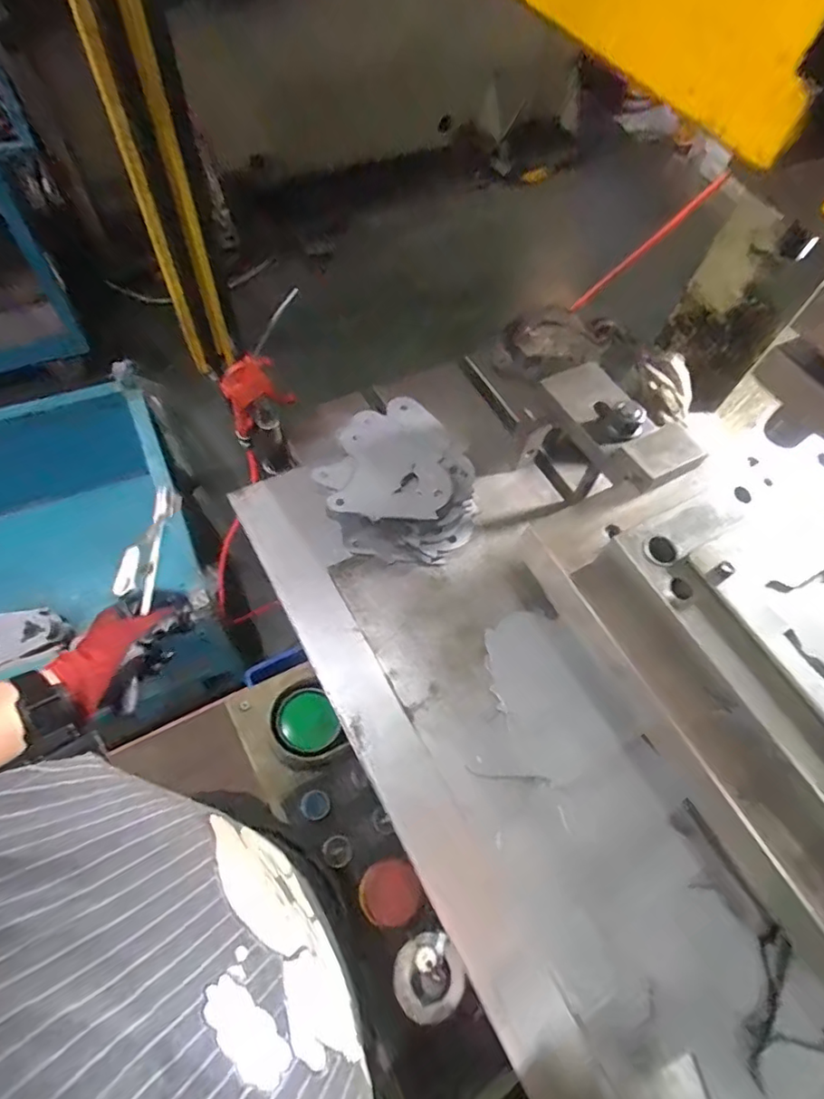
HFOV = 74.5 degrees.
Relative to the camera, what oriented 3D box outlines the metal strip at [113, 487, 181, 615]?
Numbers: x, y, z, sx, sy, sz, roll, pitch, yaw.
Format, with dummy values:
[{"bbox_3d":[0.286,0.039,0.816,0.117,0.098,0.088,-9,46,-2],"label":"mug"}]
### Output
[{"bbox_3d":[-0.287,-0.006,0.600,0.019,0.061,0.151,0,49,-1],"label":"metal strip"}]

